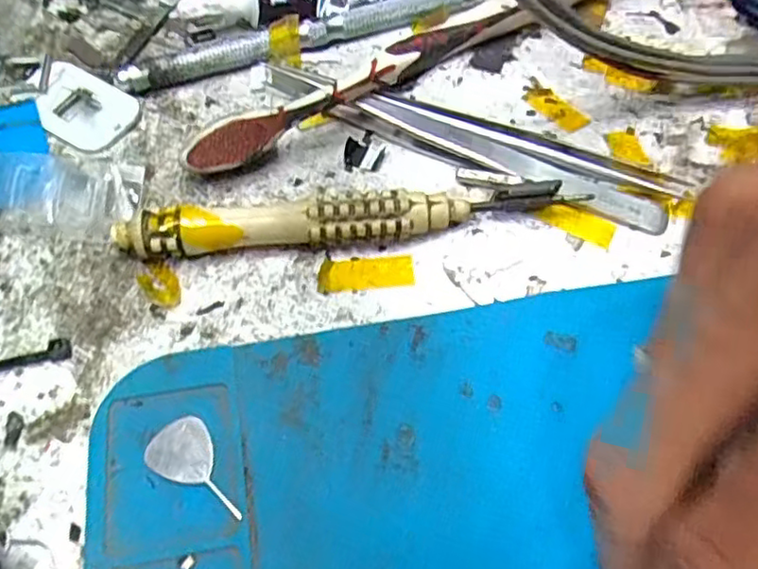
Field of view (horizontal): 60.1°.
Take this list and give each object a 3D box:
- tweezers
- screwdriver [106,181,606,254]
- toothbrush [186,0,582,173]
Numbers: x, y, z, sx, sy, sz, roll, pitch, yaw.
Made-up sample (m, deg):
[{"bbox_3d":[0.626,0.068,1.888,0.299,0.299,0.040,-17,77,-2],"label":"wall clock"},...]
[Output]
[{"bbox_3d":[0.026,-0.045,0.199,0.132,0.009,0.021,18,59,8],"label":"tweezers"},{"bbox_3d":[-0.008,-0.017,0.178,0.120,0.013,0.012,-4,59,-6],"label":"screwdriver"},{"bbox_3d":[0.016,-0.075,0.213,0.169,0.017,0.015,-31,65,-20],"label":"toothbrush"}]

